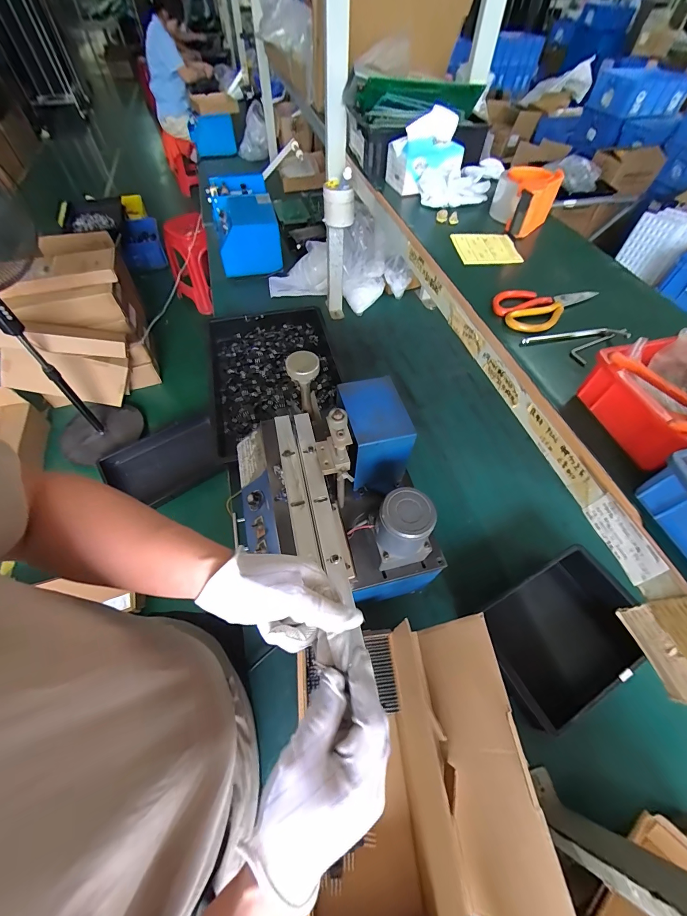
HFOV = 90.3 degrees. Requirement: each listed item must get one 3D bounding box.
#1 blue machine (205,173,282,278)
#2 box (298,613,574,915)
[{"bbox_3d":[-0.399,-0.939,1.380,0.231,0.178,0.487,-11,58,-9],"label":"blue machine"},{"bbox_3d":[0.085,0.412,0.451,0.277,0.159,0.340,-3,57,-4],"label":"box"}]

